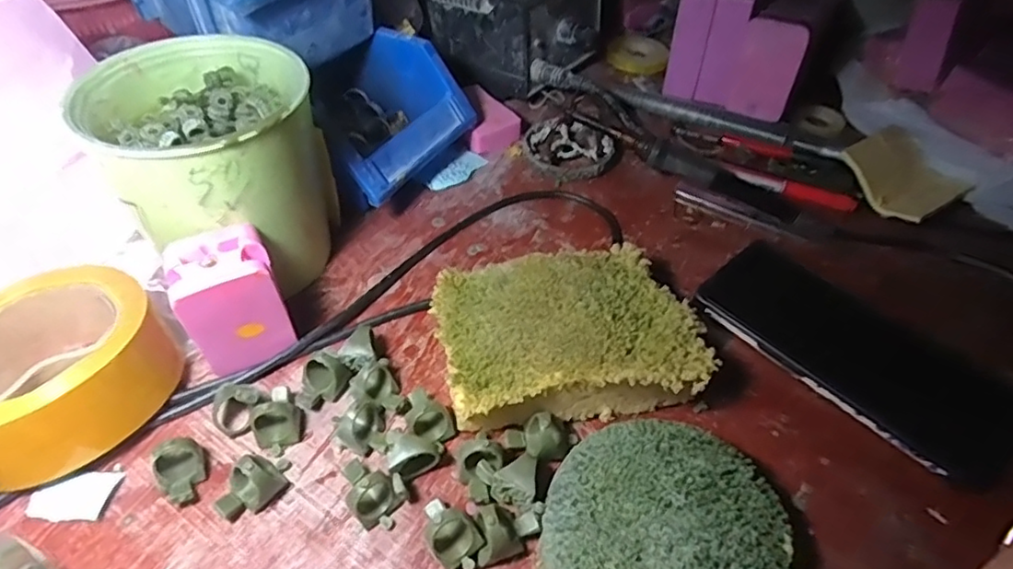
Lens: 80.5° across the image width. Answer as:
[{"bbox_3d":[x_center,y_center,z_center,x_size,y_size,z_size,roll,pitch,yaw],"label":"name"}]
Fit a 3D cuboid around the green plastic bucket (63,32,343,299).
[{"bbox_3d":[-0.157,-0.065,0.351,0.114,0.120,0.094,22,50,17],"label":"green plastic bucket"}]

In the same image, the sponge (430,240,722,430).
[{"bbox_3d":[0.032,0.030,0.323,0.132,0.042,0.095,-9,48,-10],"label":"sponge"}]

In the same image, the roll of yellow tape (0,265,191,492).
[{"bbox_3d":[-0.227,0.041,0.297,0.091,0.052,0.105,34,55,26],"label":"roll of yellow tape"}]

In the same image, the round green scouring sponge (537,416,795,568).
[{"bbox_3d":[0.068,0.110,0.260,0.100,0.024,0.102,1,47,-1],"label":"round green scouring sponge"}]

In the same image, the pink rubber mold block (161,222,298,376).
[{"bbox_3d":[-0.142,0.010,0.313,0.046,0.072,0.035,-20,51,-19],"label":"pink rubber mold block"}]

